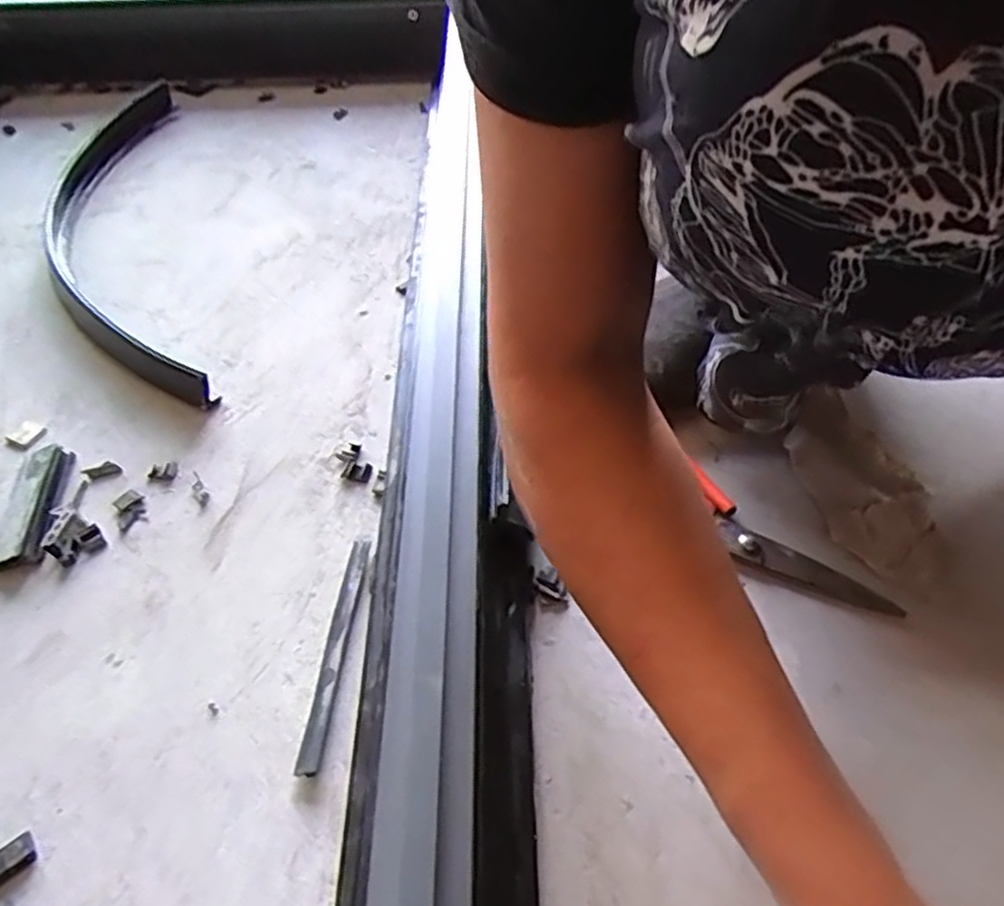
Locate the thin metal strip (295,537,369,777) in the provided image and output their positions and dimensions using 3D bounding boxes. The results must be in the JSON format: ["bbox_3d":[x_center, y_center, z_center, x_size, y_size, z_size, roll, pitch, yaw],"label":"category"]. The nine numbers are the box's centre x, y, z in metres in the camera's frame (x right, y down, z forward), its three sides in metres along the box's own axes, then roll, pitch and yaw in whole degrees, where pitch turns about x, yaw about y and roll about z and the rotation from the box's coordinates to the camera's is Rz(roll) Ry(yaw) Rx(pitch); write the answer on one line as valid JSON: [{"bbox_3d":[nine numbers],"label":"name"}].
[{"bbox_3d":[-0.086,0.101,0.381,0.012,0.008,0.129,3,50,4],"label":"thin metal strip"}]

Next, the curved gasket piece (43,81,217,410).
[{"bbox_3d":[-0.331,-0.201,0.619,0.115,0.041,0.477,-16,51,-12],"label":"curved gasket piece"}]

